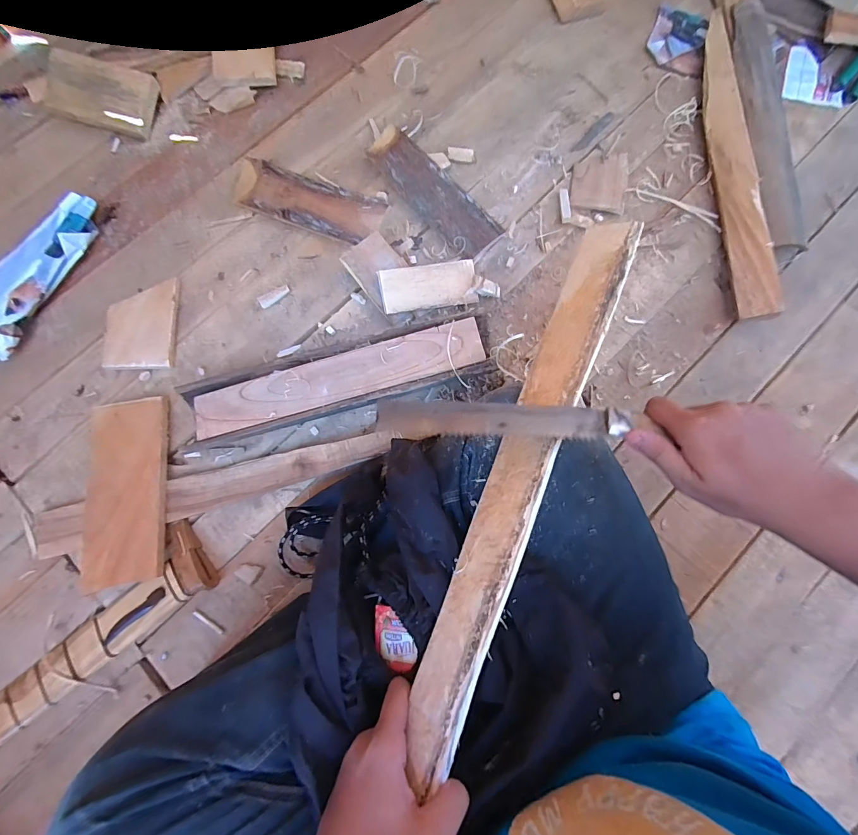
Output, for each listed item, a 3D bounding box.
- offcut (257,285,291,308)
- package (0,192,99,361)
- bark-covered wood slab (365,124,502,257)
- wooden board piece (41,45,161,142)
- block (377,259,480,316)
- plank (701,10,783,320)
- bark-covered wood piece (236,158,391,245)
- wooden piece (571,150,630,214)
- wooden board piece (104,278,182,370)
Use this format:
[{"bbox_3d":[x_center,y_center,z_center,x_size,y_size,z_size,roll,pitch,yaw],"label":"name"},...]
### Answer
[{"bbox_3d":[-0.231,-0.182,0.584,0.048,0.005,0.020,-28,79,-5],"label":"offcut"},{"bbox_3d":[-0.581,-0.210,0.572,0.084,0.049,0.272,20,79,5],"label":"package"},{"bbox_3d":[0.002,-0.349,0.603,0.073,0.030,0.249,-41,81,-7],"label":"bark-covered wood slab"},{"bbox_3d":[-0.525,-0.520,0.624,0.154,0.018,0.103,12,95,-8],"label":"wooden board piece"},{"bbox_3d":[0.000,-0.189,0.562,0.137,0.013,0.060,-10,101,-6],"label":"block"},{"bbox_3d":[0.462,-0.401,0.601,0.047,0.049,0.533,1,78,1],"label":"plank"},{"bbox_3d":[-0.188,-0.337,0.611,0.246,0.023,0.081,22,79,5],"label":"bark-covered wood piece"},{"bbox_3d":[0.269,-0.372,0.611,0.083,0.009,0.108,10,79,3],"label":"wooden piece"},{"bbox_3d":[-0.419,-0.135,0.572,0.092,0.024,0.134,-2,78,1],"label":"wooden board piece"}]

